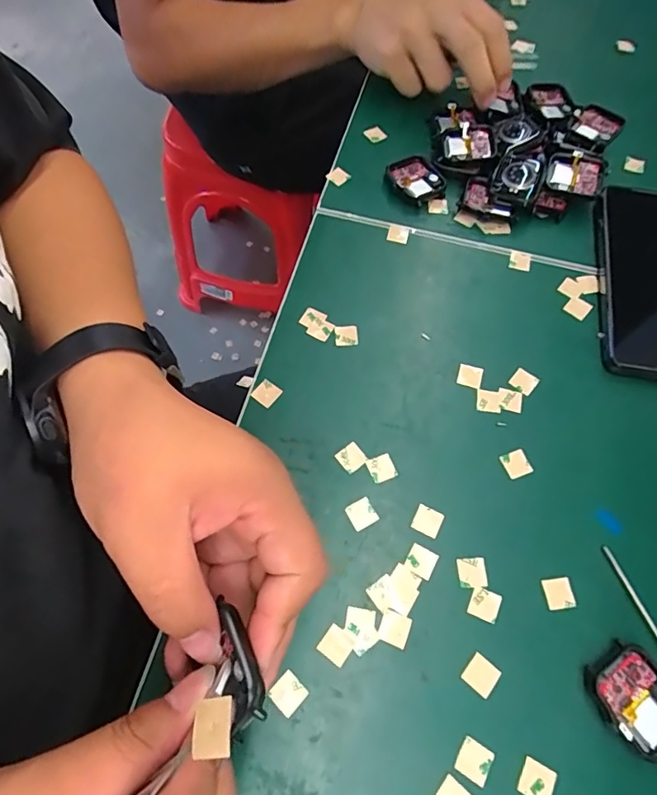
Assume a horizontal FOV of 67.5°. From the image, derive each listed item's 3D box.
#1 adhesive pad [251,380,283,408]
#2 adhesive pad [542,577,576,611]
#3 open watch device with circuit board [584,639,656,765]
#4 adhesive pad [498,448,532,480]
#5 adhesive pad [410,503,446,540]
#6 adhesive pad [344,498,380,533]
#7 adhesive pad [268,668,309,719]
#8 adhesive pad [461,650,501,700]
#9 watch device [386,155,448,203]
[{"bbox_3d":[-0.041,-0.003,0.319,0.016,0.004,0.017,29,57,15],"label":"adhesive pad"},{"bbox_3d":[0.127,0.108,0.271,0.015,0.004,0.016,-6,65,-3],"label":"adhesive pad"},{"bbox_3d":[0.155,0.151,0.247,0.039,0.011,0.045,-31,69,-14],"label":"open watch device with circuit board"},{"bbox_3d":[0.116,0.041,0.303,0.015,0.004,0.016,-21,66,-10],"label":"adhesive pad"},{"bbox_3d":[0.058,0.072,0.285,0.015,0.004,0.015,24,67,11],"label":"adhesive pad"},{"bbox_3d":[0.020,0.068,0.287,0.015,0.004,0.016,-27,68,-13],"label":"adhesive pad"},{"bbox_3d":[-0.021,0.150,0.248,0.016,0.004,0.016,41,71,17],"label":"adhesive pad"},{"bbox_3d":[0.079,0.143,0.253,0.016,0.004,0.016,37,69,16],"label":"adhesive pad"},{"bbox_3d":[0.071,-0.176,0.398,0.035,0.011,0.043,-29,68,-13],"label":"watch device"}]

